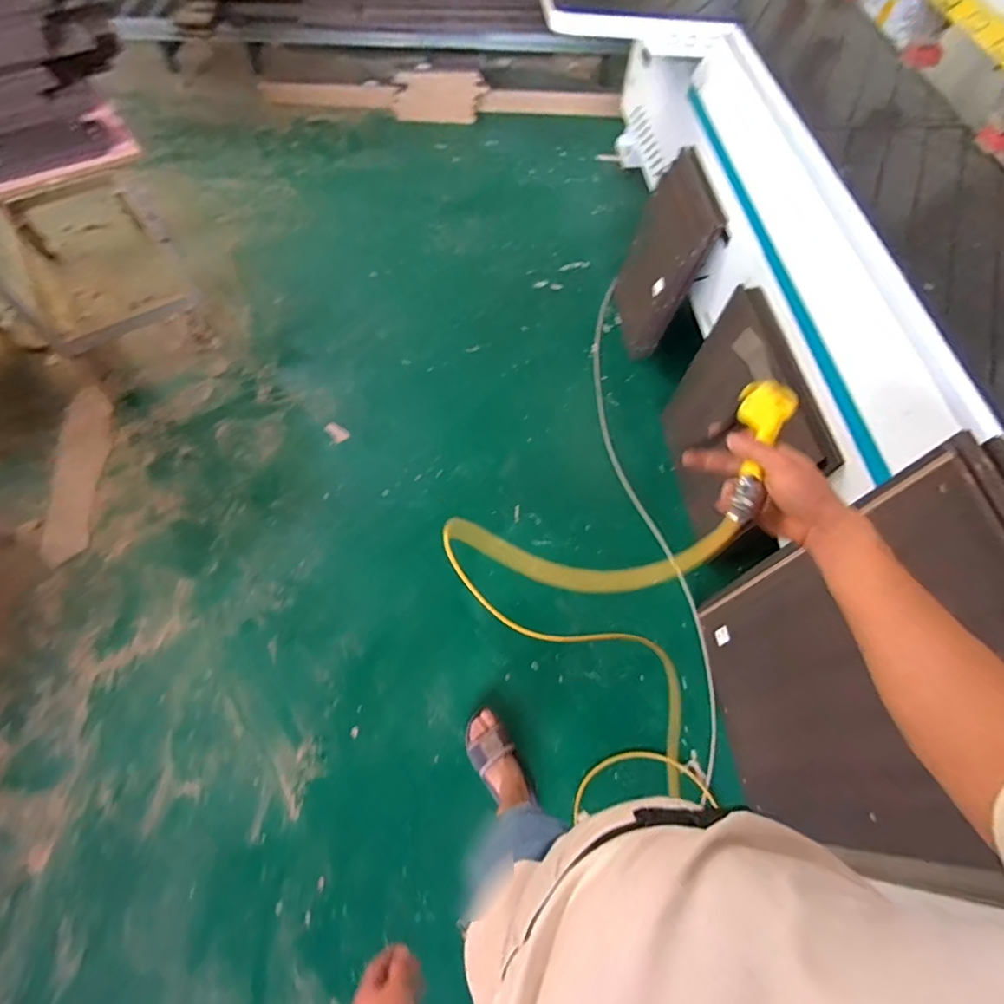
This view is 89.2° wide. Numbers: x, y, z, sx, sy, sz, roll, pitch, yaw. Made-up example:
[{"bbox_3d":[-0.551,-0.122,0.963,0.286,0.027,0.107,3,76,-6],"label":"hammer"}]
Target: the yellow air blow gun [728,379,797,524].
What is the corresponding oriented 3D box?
[{"bbox_3d":[0.278,-0.059,0.563,0.050,0.044,0.187,23,64,10],"label":"yellow air blow gun"}]

